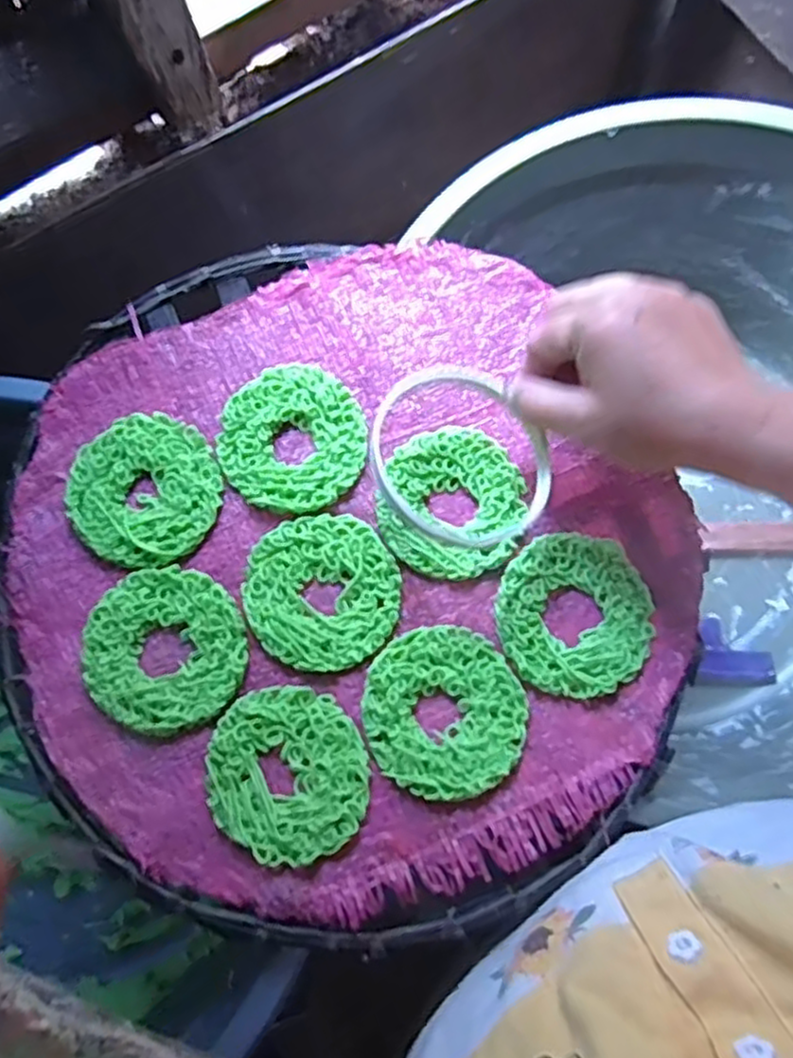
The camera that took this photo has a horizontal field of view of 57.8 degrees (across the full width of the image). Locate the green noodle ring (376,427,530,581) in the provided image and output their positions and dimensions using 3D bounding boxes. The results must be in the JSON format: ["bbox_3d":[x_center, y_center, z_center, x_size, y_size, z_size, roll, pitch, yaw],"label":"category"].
[{"bbox_3d":[0.029,-0.014,0.376,0.076,0.004,0.078,0,75,-1],"label":"green noodle ring"}]

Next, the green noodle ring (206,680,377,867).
[{"bbox_3d":[-0.052,0.116,0.341,0.072,0.004,0.078,0,75,-1],"label":"green noodle ring"}]

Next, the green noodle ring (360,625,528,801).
[{"bbox_3d":[0.023,0.088,0.350,0.075,0.006,0.079,0,75,-1],"label":"green noodle ring"}]

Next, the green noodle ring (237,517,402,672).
[{"bbox_3d":[-0.037,0.031,0.366,0.075,0.006,0.077,0,75,-1],"label":"green noodle ring"}]

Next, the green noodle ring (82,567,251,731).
[{"bbox_3d":[-0.114,0.058,0.354,0.075,0.005,0.079,0,75,-1],"label":"green noodle ring"}]

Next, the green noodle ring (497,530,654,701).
[{"bbox_3d":[0.090,0.042,0.363,0.078,0.005,0.078,0,75,-1],"label":"green noodle ring"}]

